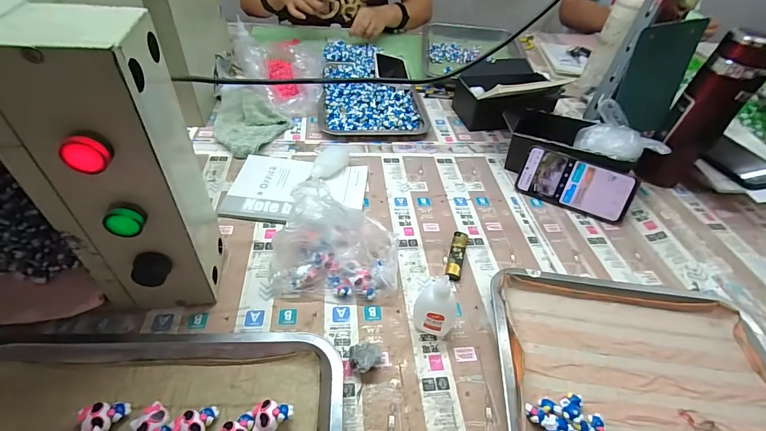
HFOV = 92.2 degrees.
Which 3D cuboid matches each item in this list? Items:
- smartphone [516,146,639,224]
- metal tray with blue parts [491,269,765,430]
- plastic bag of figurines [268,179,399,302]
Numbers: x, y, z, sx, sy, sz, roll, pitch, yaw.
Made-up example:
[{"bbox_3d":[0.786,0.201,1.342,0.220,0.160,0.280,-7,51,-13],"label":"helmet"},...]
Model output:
[{"bbox_3d":[0.303,-0.050,0.585,0.162,0.078,0.008,22,12,19],"label":"smartphone"},{"bbox_3d":[0.276,0.174,0.379,0.311,0.039,0.267,7,45,1],"label":"metal tray with blue parts"},{"bbox_3d":[-0.054,0.033,0.440,0.146,0.103,0.100,7,44,0],"label":"plastic bag of figurines"}]

